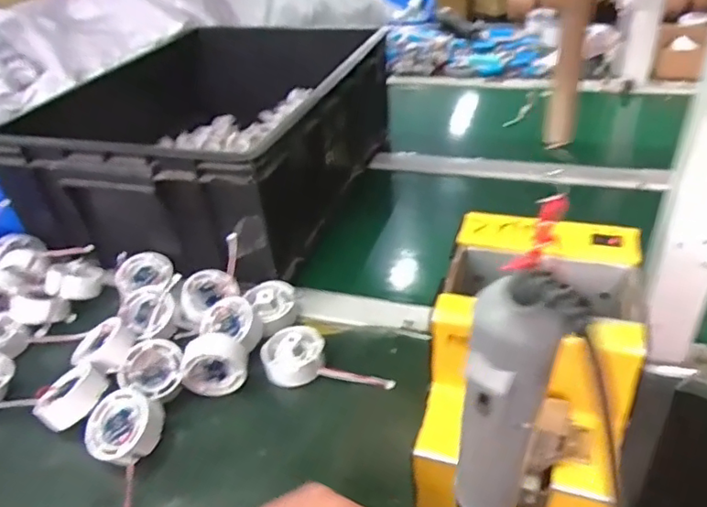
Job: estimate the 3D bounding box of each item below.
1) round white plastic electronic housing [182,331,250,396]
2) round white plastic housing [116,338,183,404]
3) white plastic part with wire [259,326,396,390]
[{"bbox_3d":[-0.125,0.101,0.521,0.054,0.052,0.033,-6,36,0],"label":"round white plastic electronic housing"},{"bbox_3d":[-0.179,0.103,0.517,0.054,0.028,0.054,5,69,-13],"label":"round white plastic housing"},{"bbox_3d":[-0.025,0.095,0.528,0.121,0.035,0.057,0,36,8],"label":"white plastic part with wire"}]

